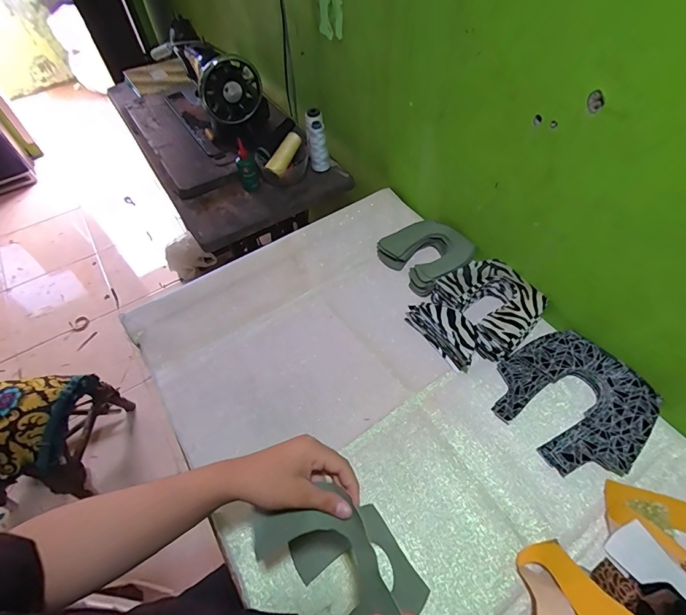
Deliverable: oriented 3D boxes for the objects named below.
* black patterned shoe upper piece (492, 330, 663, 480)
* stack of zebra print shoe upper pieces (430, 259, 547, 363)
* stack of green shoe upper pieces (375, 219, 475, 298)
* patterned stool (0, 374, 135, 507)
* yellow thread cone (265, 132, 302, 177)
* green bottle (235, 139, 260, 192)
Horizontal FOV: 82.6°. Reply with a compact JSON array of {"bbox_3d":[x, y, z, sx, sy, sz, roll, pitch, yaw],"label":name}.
[{"bbox_3d":[0.330,0.133,0.563,0.181,0.034,0.192,-31,59,-18],"label":"black patterned shoe upper piece"},{"bbox_3d":[0.253,-0.005,0.660,0.140,0.044,0.160,-26,57,-15],"label":"stack of zebra print shoe upper pieces"},{"bbox_3d":[0.163,-0.107,0.748,0.147,0.029,0.150,-29,58,-17],"label":"stack of green shoe upper pieces"},{"bbox_3d":[-0.875,0.371,1.159,0.274,0.343,0.277,-4,54,0],"label":"patterned stool"},{"bbox_3d":[-0.132,-0.354,0.900,0.037,0.038,0.115,29,82,23],"label":"yellow thread cone"},{"bbox_3d":[-0.222,-0.320,0.885,0.043,0.098,0.048,-38,61,-21],"label":"green bottle"}]

